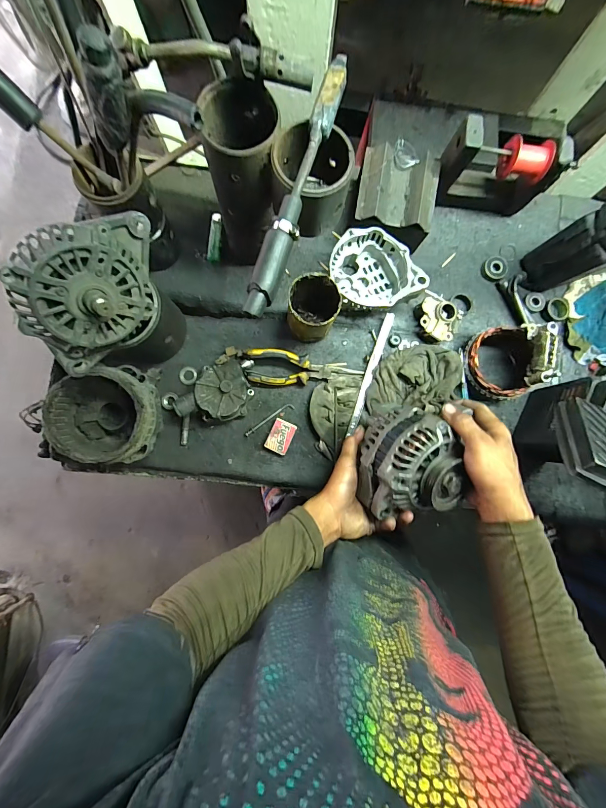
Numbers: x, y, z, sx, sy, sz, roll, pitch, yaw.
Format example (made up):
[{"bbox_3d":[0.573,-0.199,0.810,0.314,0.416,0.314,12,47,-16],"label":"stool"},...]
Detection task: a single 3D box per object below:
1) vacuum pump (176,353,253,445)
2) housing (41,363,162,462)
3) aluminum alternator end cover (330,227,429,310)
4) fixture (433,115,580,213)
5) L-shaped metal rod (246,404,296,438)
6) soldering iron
[{"bbox_3d":[-0.146,0.001,0.530,0.093,0.055,0.159,39,84,2],"label":"vacuum pump"},{"bbox_3d":[-0.273,0.021,0.477,0.125,0.098,0.127,-19,86,-4],"label":"housing"},{"bbox_3d":[0.110,-0.208,0.539,0.114,0.070,0.137,-31,87,-5],"label":"aluminum alternator end cover"},{"bbox_3d":[0.301,-0.367,0.527,0.175,0.150,0.060,8,84,-2],"label":"fixture"},{"bbox_3d":[-0.057,0.026,0.562,0.093,0.004,0.013,-31,87,-5],"label":"L-shaped metal rod"},{"bbox_3d":[-0.004,-0.219,0.336,0.026,0.025,0.274,20,84,0],"label":"soldering iron"}]

